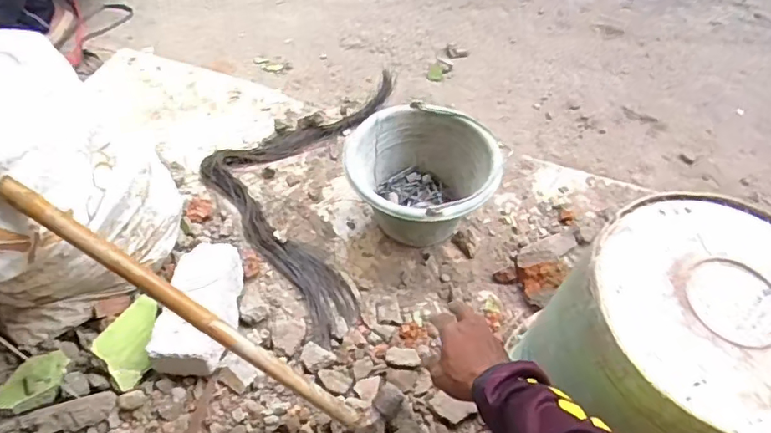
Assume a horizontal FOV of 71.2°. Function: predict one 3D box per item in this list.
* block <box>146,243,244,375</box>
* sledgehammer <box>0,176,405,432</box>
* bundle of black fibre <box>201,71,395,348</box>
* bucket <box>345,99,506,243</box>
[{"bbox_3d":[-0.281,0.134,0.837,0.099,0.076,0.205,8,54,3],"label":"block"},{"bbox_3d":[-0.210,0.140,0.667,0.569,0.049,0.107,40,54,-18],"label":"sledgehammer"},{"bbox_3d":[-0.051,-0.054,1.020,0.454,0.032,0.457,-29,60,-22],"label":"bundle of black fibre"},{"bbox_3d":[0.059,-0.055,0.955,0.247,0.175,0.228,1,54,-2],"label":"bucket"}]

